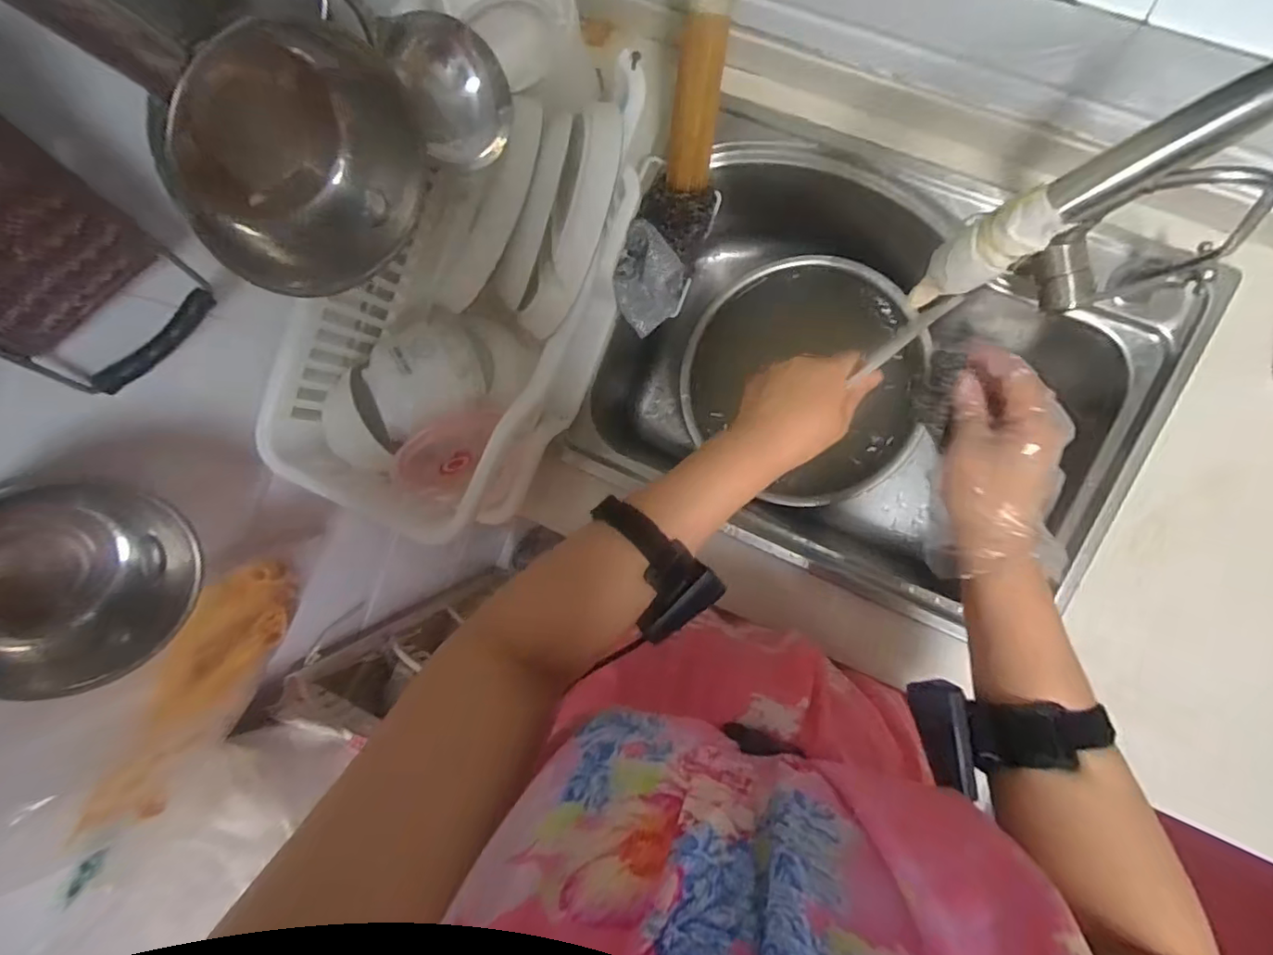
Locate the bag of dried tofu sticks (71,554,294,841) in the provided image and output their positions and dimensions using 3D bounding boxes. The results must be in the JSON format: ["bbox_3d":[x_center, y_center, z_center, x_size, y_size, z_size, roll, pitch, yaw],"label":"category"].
[{"bbox_3d":[-0.411,0.199,0.530,0.057,0.099,0.273,30,97,6],"label":"bag of dried tofu sticks"}]

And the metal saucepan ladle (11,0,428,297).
[{"bbox_3d":[-0.227,-0.193,0.279,0.092,0.285,0.146,20,96,7],"label":"metal saucepan ladle"}]

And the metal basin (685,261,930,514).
[{"bbox_3d":[0.216,-0.123,0.757,0.295,0.086,0.307,0,93,9],"label":"metal basin"}]

